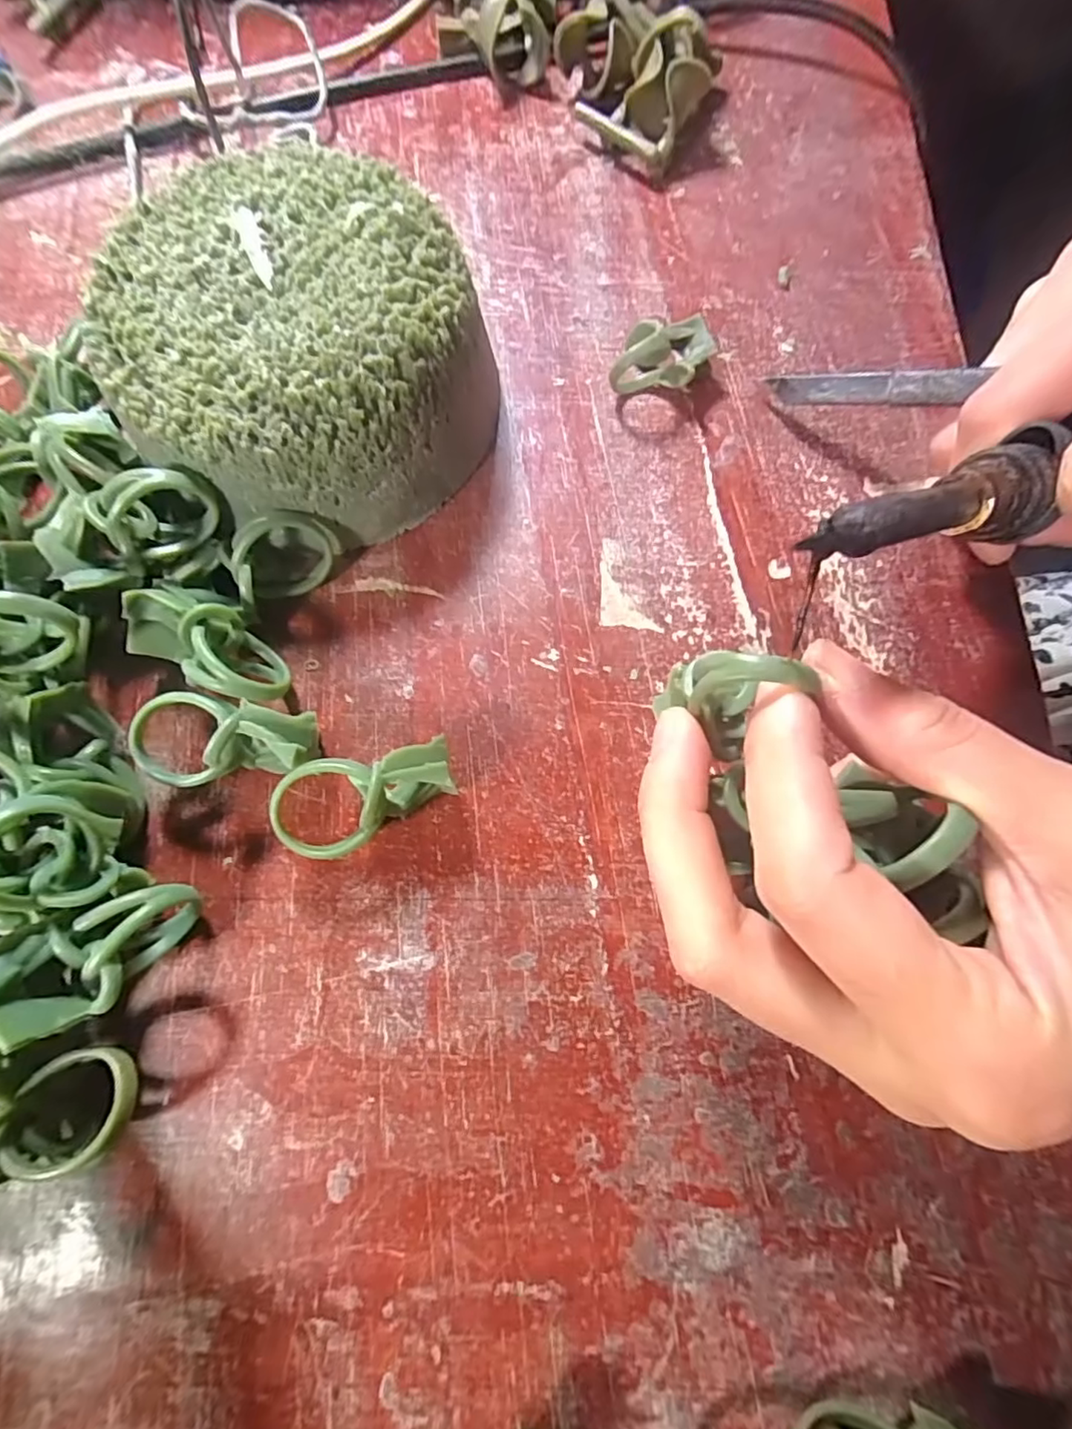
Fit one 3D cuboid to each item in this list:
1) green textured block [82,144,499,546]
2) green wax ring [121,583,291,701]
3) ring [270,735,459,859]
[{"bbox_3d":[-0.066,-0.105,0.174,0.102,0.046,0.101,-29,77,-7],"label":"green textured block"},{"bbox_3d":[-0.086,-0.020,0.164,0.045,0.023,0.025,25,77,6],"label":"green wax ring"},{"bbox_3d":[-0.043,0.020,0.146,0.045,0.007,0.023,-17,93,-1],"label":"ring"}]

